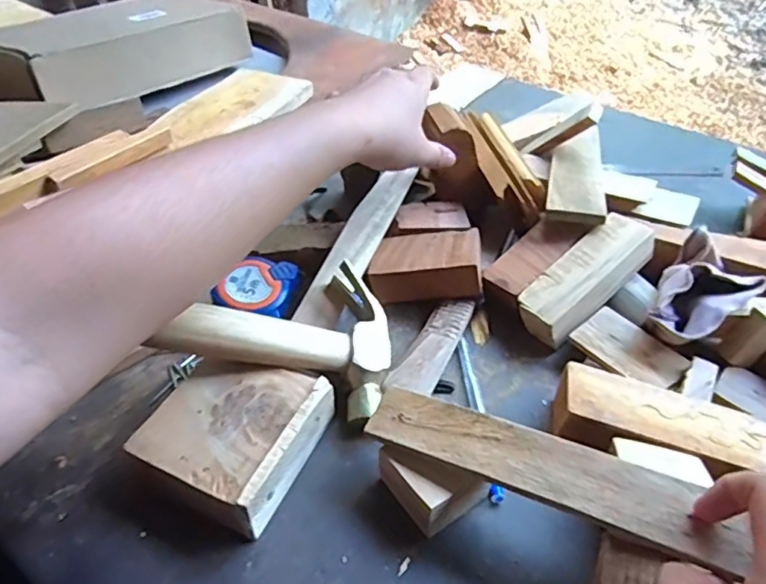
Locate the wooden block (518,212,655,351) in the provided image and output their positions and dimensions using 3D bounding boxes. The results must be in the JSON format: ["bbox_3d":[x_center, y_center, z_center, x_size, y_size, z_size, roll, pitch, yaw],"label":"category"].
[{"bbox_3d":[0.160,-0.011,0.453,0.121,0.034,0.045,-41,60,-12],"label":"wooden block"}]

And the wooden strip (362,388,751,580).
[{"bbox_3d":[0.084,0.095,0.311,0.194,0.006,0.036,14,58,26],"label":"wooden strip"}]

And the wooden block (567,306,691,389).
[{"bbox_3d":[0.182,0.043,0.421,0.051,0.007,0.074,-33,55,-29],"label":"wooden block"}]

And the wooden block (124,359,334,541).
[{"bbox_3d":[-0.093,0.086,0.362,0.099,0.034,0.100,21,49,17],"label":"wooden block"}]

